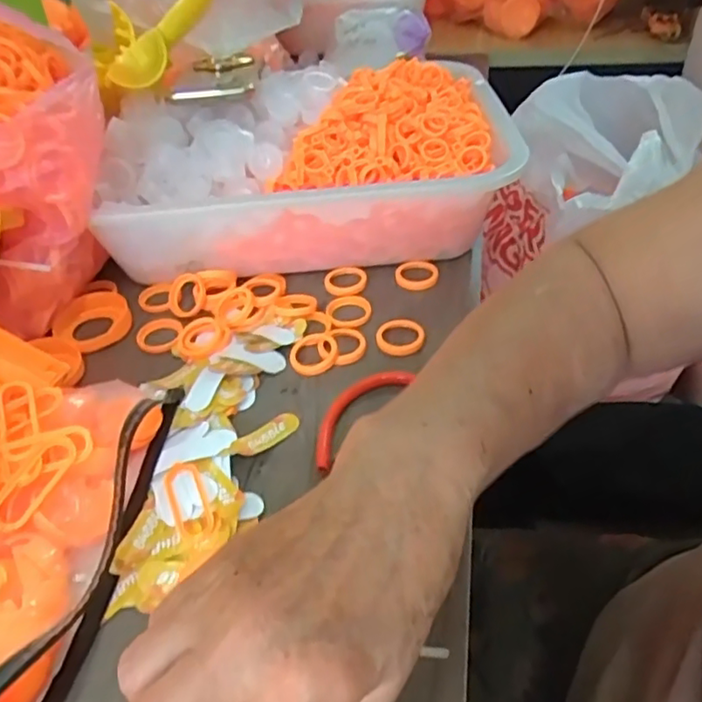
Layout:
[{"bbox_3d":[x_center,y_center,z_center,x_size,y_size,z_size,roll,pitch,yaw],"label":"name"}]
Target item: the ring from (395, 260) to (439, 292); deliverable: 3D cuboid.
[{"bbox_3d":[0.055,-0.064,0.506,0.032,0.008,0.033,-3,41,3],"label":"ring"}]

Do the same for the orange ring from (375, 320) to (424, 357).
[{"bbox_3d":[0.036,-0.011,0.449,0.036,0.004,0.036,-3,41,3],"label":"orange ring"}]

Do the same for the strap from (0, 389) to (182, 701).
[{"bbox_3d":[-0.139,0.099,0.294,0.041,0.062,0.267,5,42,12],"label":"strap"}]

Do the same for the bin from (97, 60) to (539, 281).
[{"bbox_3d":[-0.034,-0.157,0.544,0.335,0.108,0.212,-4,41,2],"label":"bin"}]

